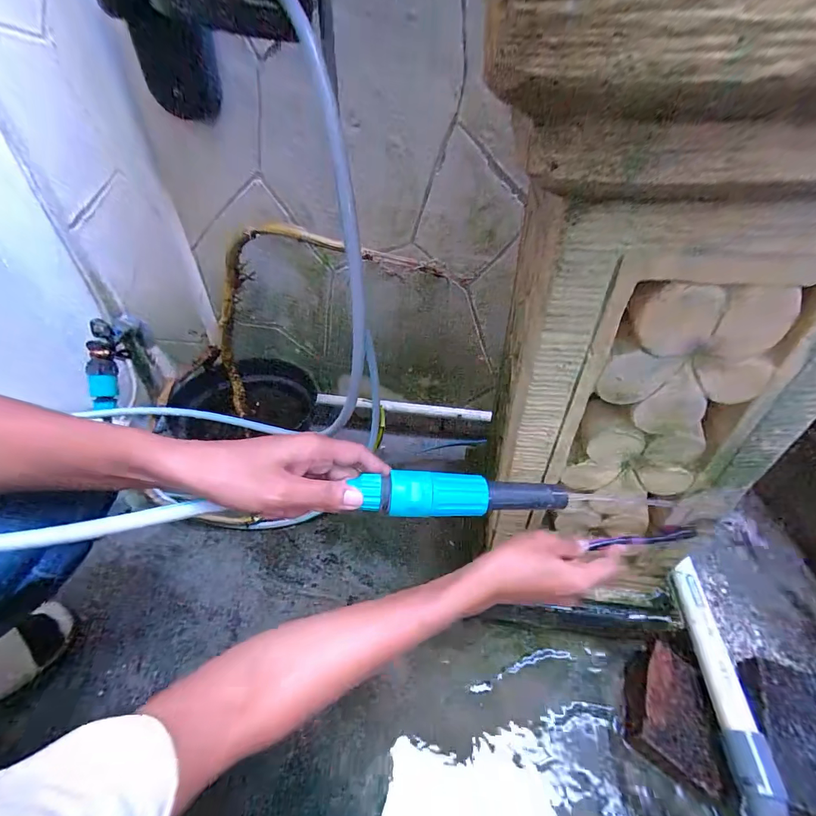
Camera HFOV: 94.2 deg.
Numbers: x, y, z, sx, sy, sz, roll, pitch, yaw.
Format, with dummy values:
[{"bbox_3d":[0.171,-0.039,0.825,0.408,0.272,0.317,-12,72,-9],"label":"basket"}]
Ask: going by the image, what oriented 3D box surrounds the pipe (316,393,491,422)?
[{"bbox_3d":[-0.012,-0.002,0.741,0.340,0.014,0.016,6,42,7],"label":"pipe"}]

